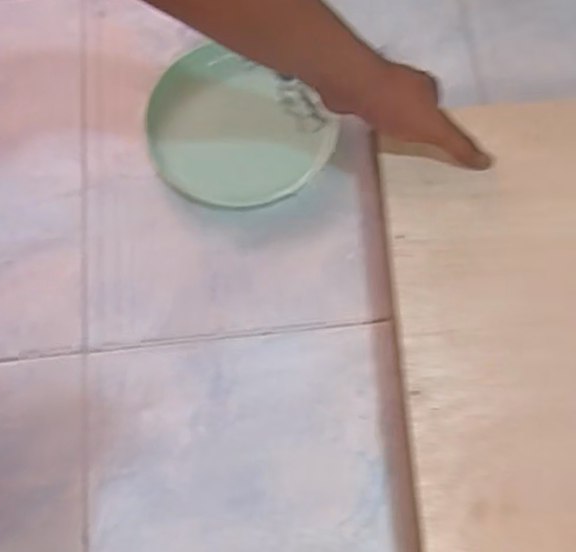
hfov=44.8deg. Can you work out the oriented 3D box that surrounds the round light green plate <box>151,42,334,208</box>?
[{"bbox_3d":[-0.051,-0.137,0.665,0.174,0.012,0.154,29,74,12],"label":"round light green plate"}]

